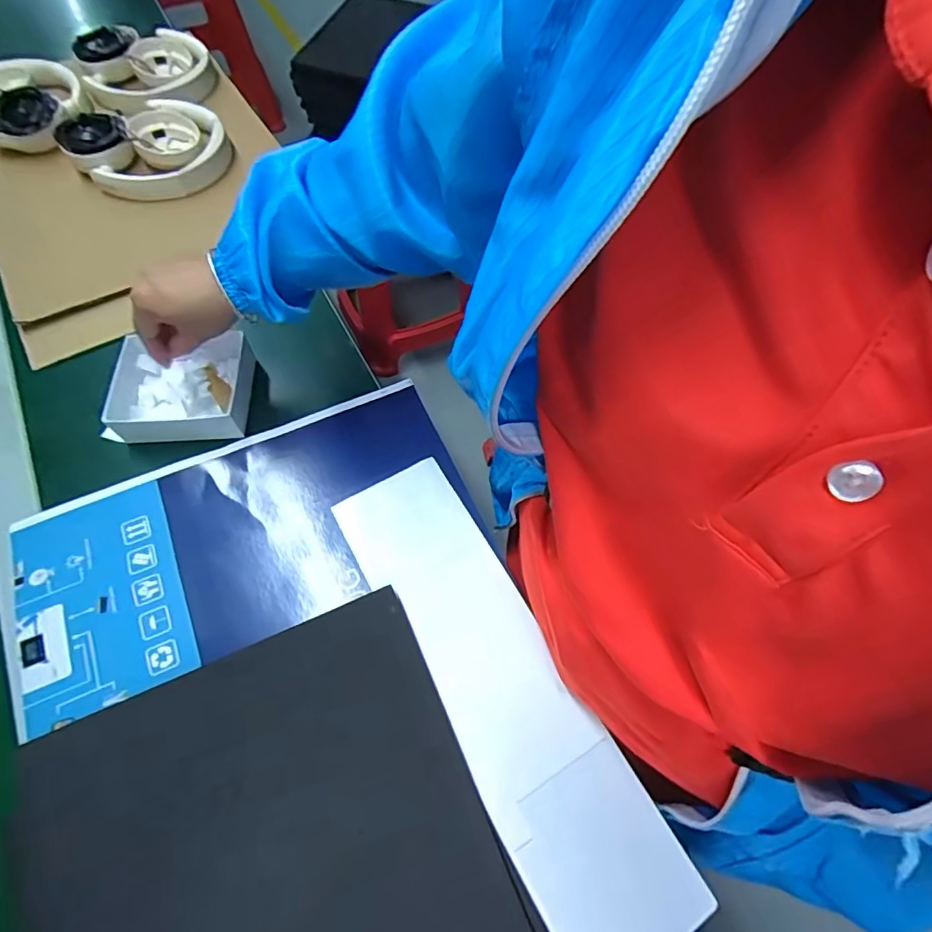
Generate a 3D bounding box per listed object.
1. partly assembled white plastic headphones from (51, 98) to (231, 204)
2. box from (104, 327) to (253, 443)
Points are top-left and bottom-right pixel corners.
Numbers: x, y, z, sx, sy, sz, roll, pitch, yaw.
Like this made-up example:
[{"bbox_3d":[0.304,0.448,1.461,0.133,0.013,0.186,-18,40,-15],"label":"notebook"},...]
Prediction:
[{"bbox_3d":[-0.361,-0.367,0.598,0.159,0.033,0.136,-38,71,-20],"label":"partly assembled white plastic headphones"},{"bbox_3d":[-0.253,-0.072,0.466,0.119,0.032,0.102,-5,63,-5],"label":"box"}]

